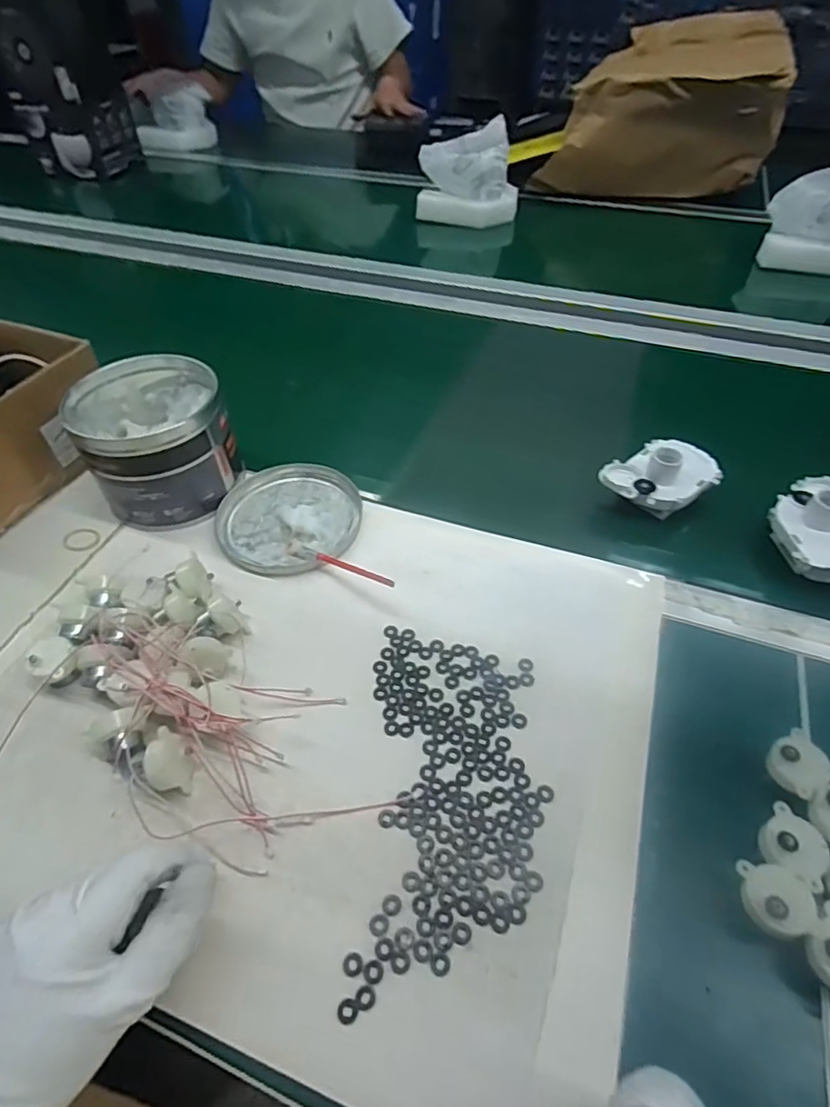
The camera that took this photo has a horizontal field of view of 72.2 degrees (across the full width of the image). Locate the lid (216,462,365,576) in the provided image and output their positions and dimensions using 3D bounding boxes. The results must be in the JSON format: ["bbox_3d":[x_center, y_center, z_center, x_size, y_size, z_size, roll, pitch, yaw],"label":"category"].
[{"bbox_3d":[-0.115,-0.037,0.527,0.129,0.011,0.131,0,49,0],"label":"lid"}]

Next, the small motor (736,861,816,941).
[{"bbox_3d":[0.192,0.181,0.299,0.033,0.015,0.034,0,49,0],"label":"small motor"}]

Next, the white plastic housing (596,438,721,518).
[{"bbox_3d":[0.227,-0.066,0.532,0.099,0.063,0.069,-27,54,-21],"label":"white plastic housing"}]

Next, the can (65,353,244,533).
[{"bbox_3d":[-0.237,-0.106,0.528,0.126,0.104,0.133,-21,52,-17],"label":"can"}]

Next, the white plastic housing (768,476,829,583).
[{"bbox_3d":[0.344,-0.025,0.476,0.072,0.039,0.102,5,49,5],"label":"white plastic housing"}]

